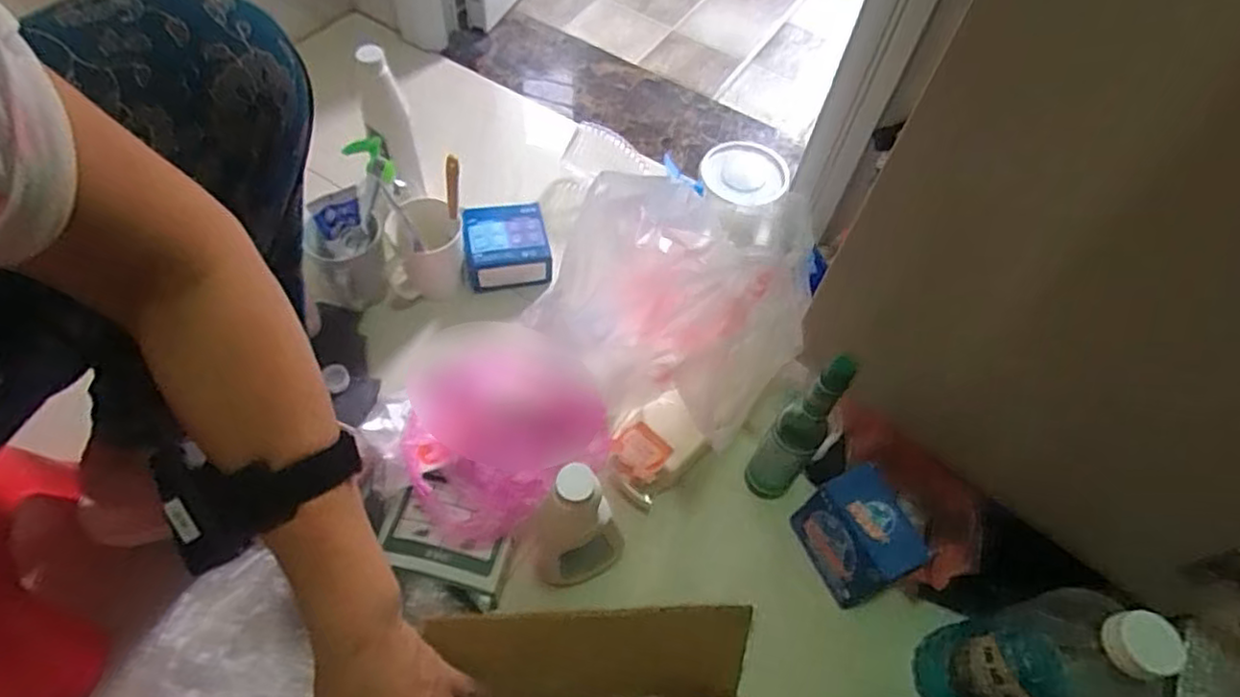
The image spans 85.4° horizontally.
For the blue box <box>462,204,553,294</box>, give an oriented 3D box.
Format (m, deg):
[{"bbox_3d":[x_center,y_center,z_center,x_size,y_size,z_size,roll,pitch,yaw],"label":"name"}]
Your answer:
[{"bbox_3d":[-0.142,-0.125,0.835,0.101,0.046,0.107,-3,59,-6],"label":"blue box"}]

